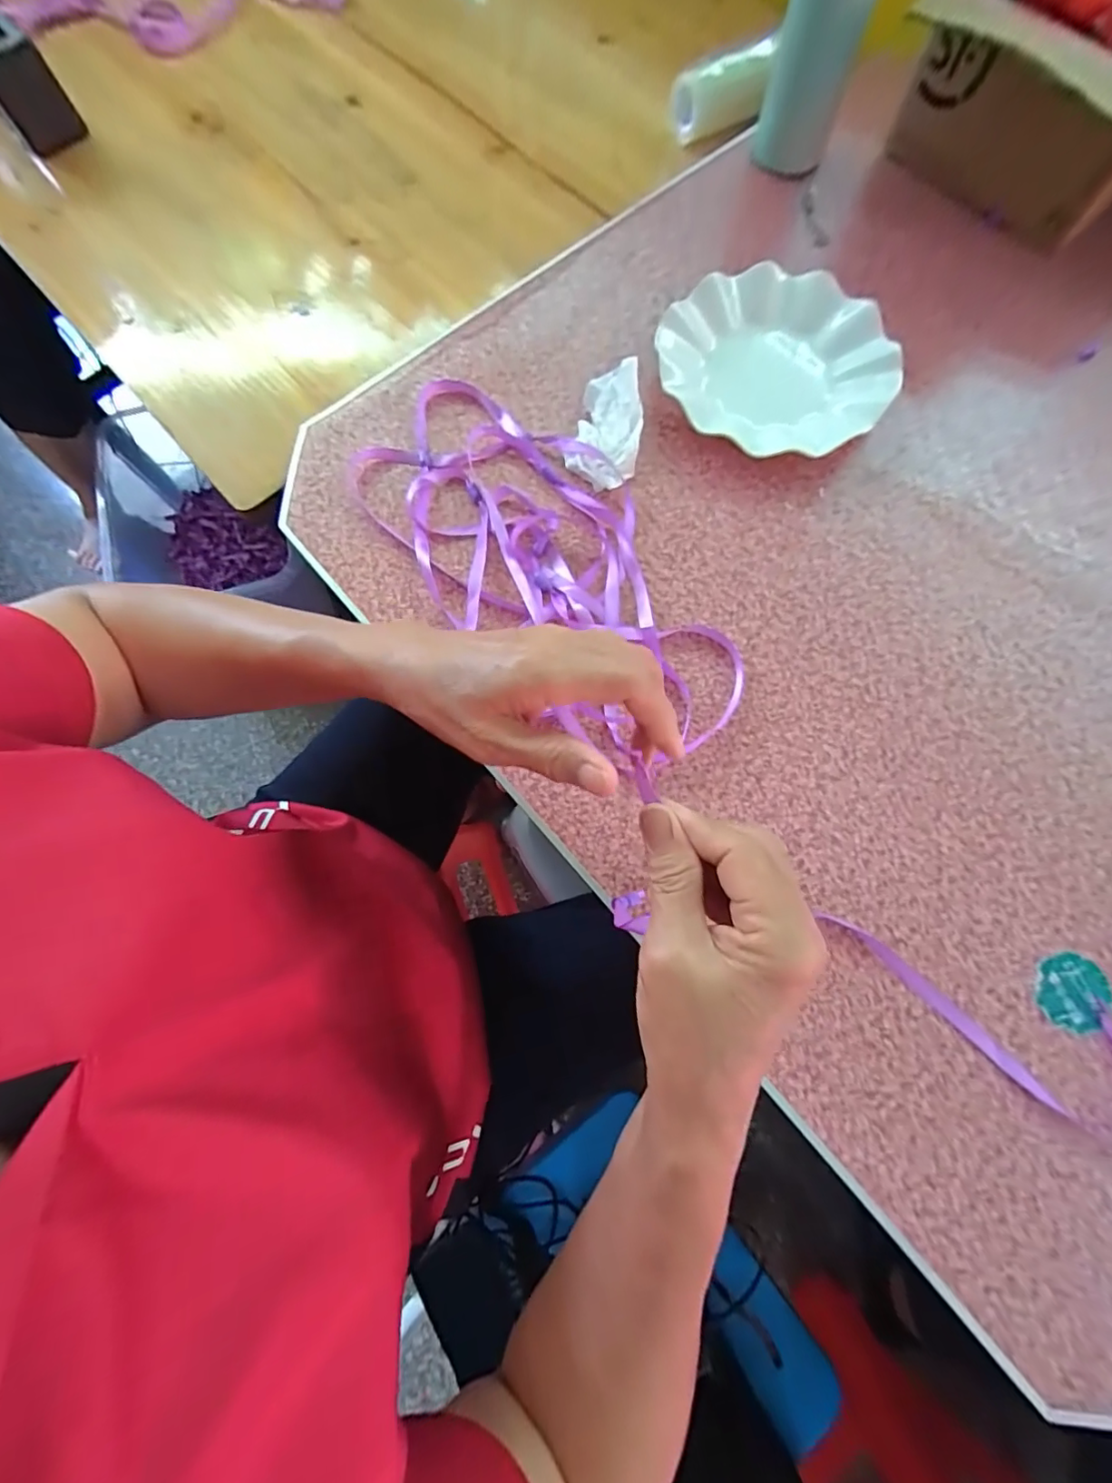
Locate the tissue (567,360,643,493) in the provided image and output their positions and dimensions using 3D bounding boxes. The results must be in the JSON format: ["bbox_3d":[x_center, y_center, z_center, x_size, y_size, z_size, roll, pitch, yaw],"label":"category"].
[{"bbox_3d":[0.041,-0.250,0.415,0.052,0.029,0.093,11,77,4],"label":"tissue"}]

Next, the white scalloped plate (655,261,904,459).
[{"bbox_3d":[0.177,-0.305,0.427,0.176,0.028,0.176,0,76,1],"label":"white scalloped plate"}]

